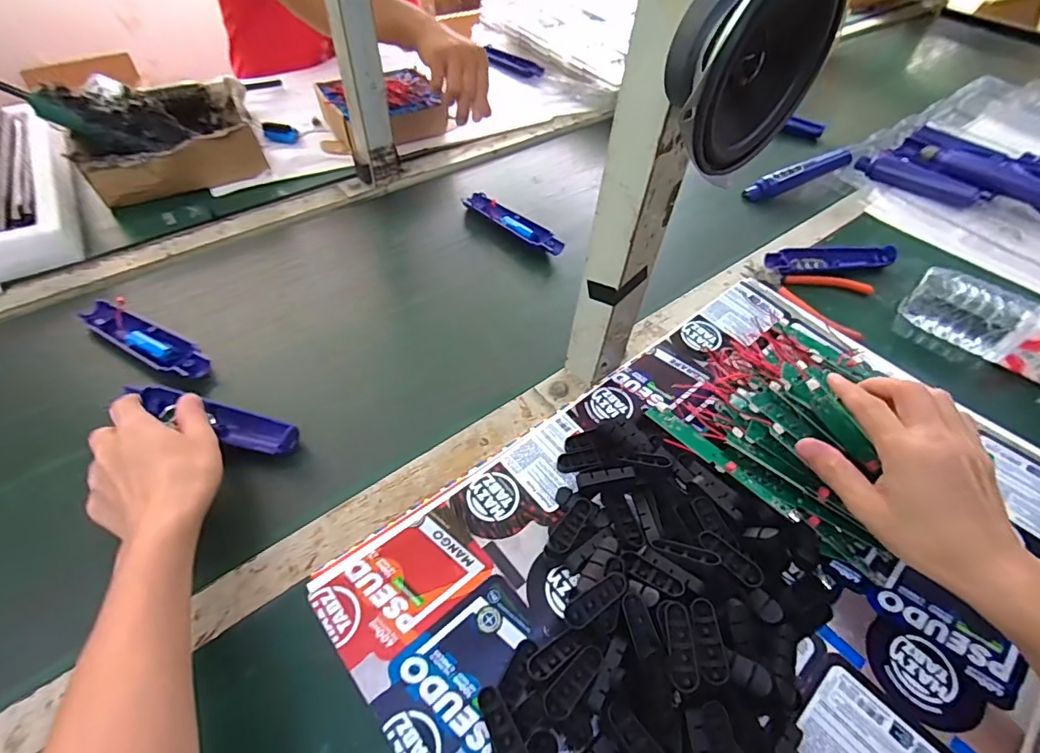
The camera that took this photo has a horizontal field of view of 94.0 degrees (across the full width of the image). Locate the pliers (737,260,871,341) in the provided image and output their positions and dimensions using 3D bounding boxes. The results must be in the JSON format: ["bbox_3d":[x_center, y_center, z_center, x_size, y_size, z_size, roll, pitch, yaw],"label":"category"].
[{"bbox_3d":[0.348,-0.103,0.593,0.148,0.015,0.109,24,53,14],"label":"pliers"}]

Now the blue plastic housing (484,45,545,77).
[{"bbox_3d":[-0.017,-0.642,0.994,0.148,0.020,0.040,32,56,20],"label":"blue plastic housing"}]

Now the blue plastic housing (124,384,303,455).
[{"bbox_3d":[-0.273,0.037,0.435,0.153,0.025,0.032,17,52,12],"label":"blue plastic housing"}]

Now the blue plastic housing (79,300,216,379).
[{"bbox_3d":[-0.377,-0.038,0.488,0.167,0.013,0.042,25,54,16],"label":"blue plastic housing"}]

